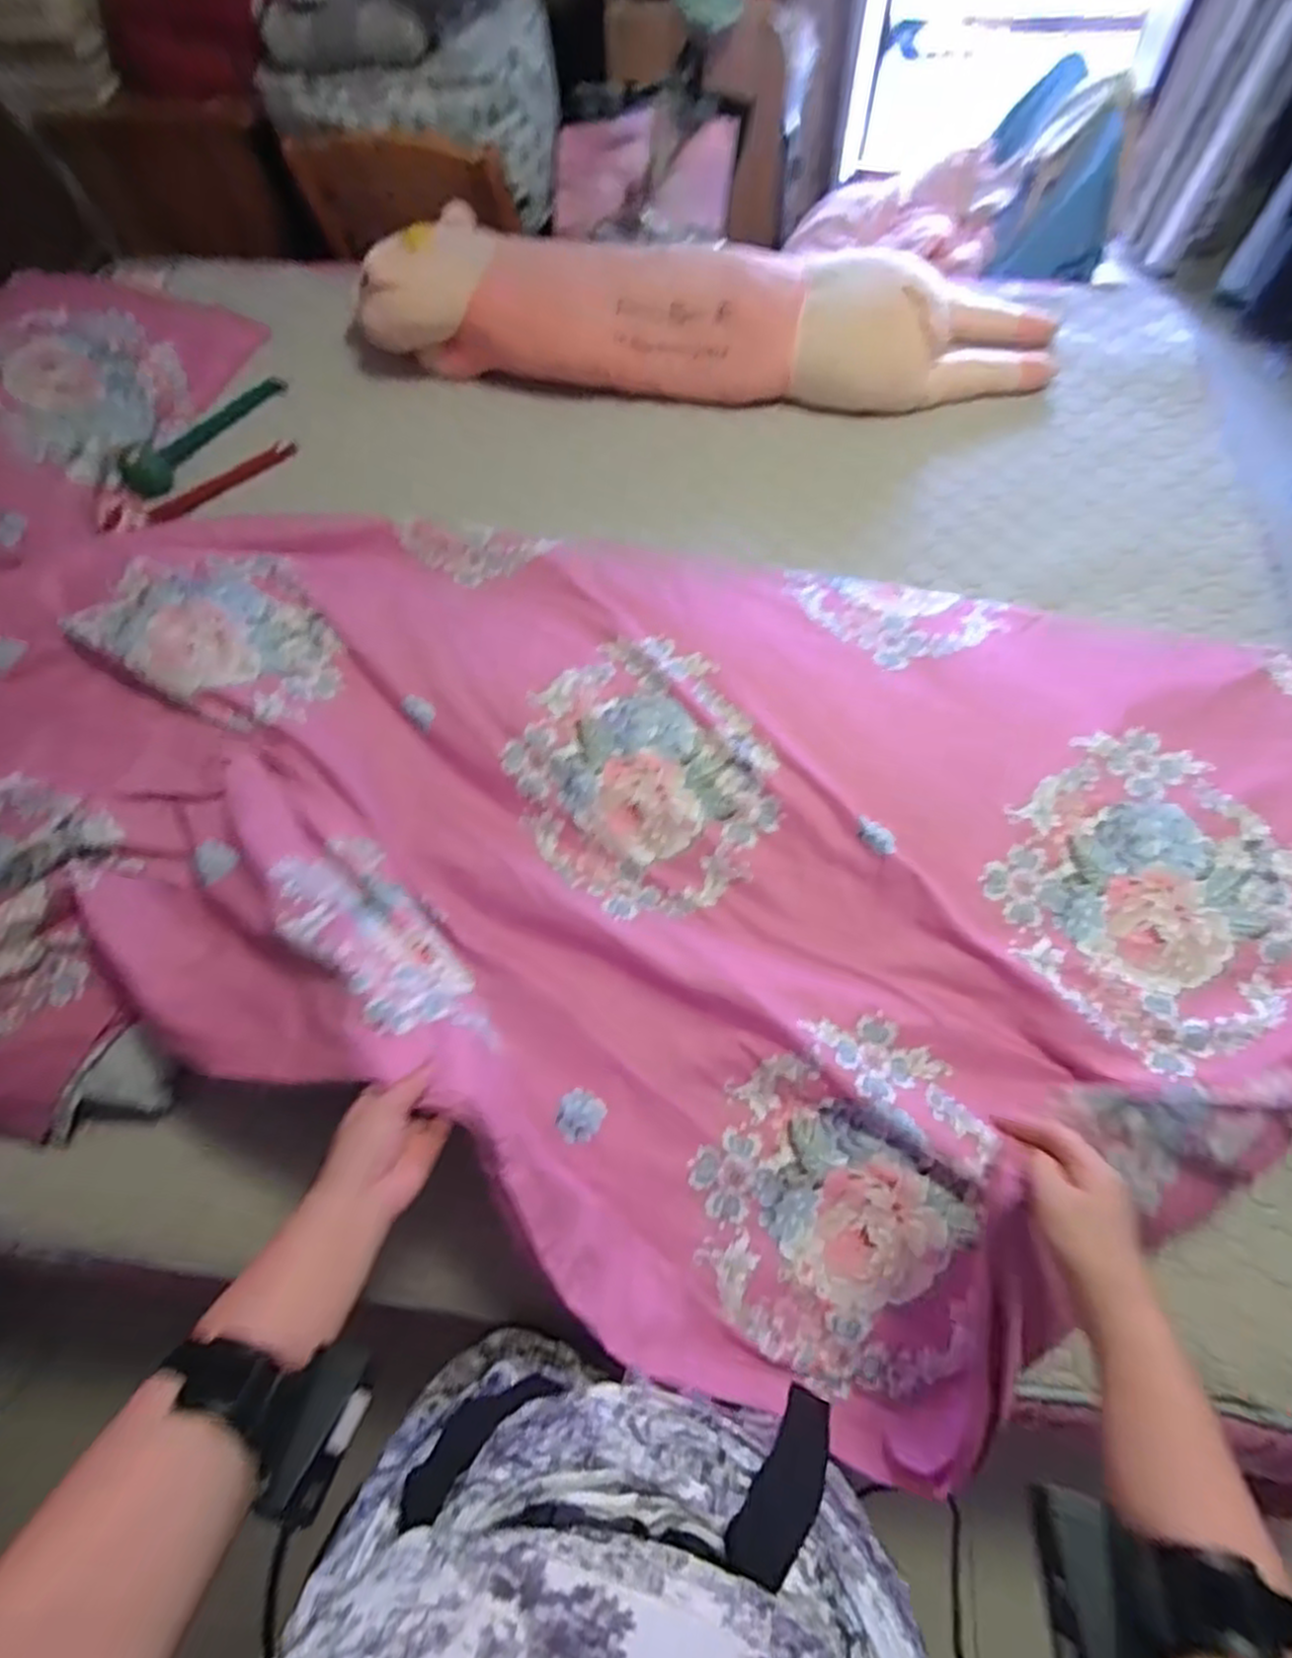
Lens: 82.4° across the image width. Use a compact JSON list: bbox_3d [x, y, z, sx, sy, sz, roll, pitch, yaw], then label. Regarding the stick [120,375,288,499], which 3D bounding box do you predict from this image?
[{"bbox_3d":[-0.753,-0.682,1.260,0.052,0.057,0.321,33,70,15],"label":"stick"}]

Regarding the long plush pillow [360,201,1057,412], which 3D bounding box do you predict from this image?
[{"bbox_3d":[0.100,-0.834,1.198,1.089,0.175,0.177,5,66,4],"label":"long plush pillow"}]

